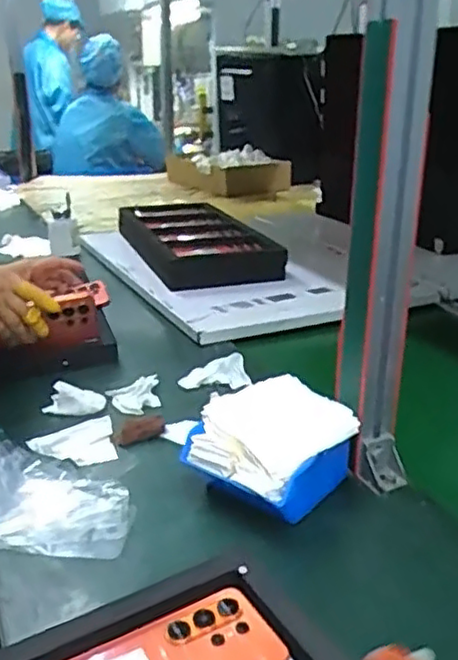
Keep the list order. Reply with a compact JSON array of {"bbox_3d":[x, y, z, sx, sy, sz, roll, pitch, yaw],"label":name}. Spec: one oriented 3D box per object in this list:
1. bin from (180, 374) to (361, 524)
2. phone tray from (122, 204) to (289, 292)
[{"bbox_3d":[0.037,0.115,0.641,0.139,0.084,0.130,20,29,38],"label":"bin"},{"bbox_3d":[-0.087,-0.195,1.395,0.231,0.066,0.517,-6,23,-17],"label":"phone tray"}]

